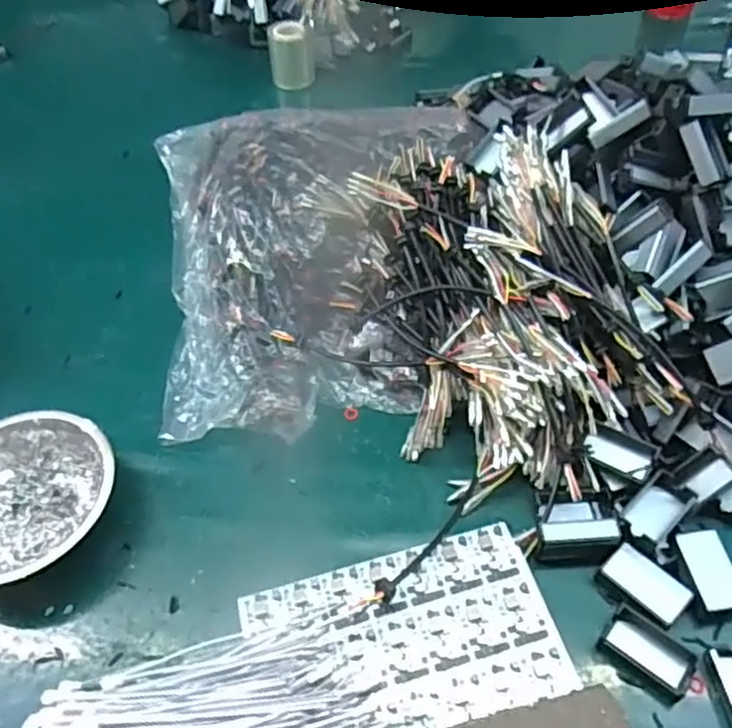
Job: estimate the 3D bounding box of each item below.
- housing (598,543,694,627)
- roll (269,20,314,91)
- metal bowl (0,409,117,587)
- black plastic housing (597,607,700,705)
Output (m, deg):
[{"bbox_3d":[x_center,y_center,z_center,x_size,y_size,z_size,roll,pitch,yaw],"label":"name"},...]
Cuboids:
[{"bbox_3d":[0.178,0.141,0.432,0.051,0.012,0.030,35,60,26],"label":"housing"},{"bbox_3d":[-0.092,-0.381,0.839,0.048,0.073,0.048,-1,51,1],"label":"roll"},{"bbox_3d":[-0.237,0.096,0.472,0.123,0.046,0.123,-1,51,1],"label":"metal bowl"},{"bbox_3d":[0.172,0.176,0.413,0.051,0.011,0.034,34,60,26],"label":"black plastic housing"}]

